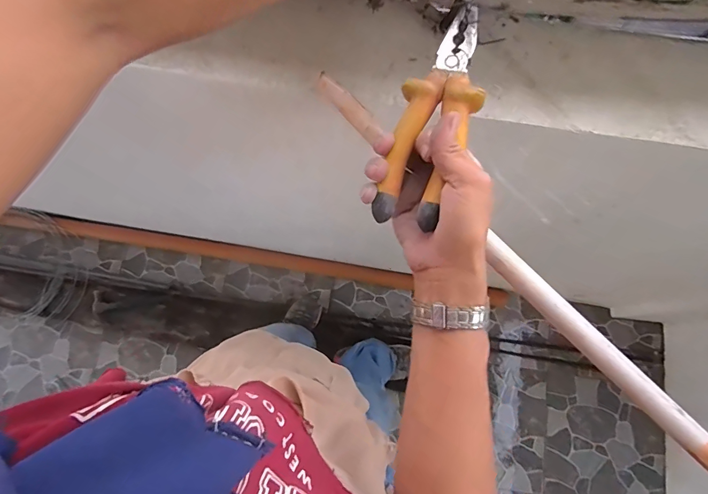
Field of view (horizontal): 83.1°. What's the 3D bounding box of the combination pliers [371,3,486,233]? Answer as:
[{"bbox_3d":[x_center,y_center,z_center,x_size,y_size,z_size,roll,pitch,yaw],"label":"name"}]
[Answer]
[{"bbox_3d":[0.068,-0.110,0.329,0.059,0.021,0.192,19,83,7],"label":"combination pliers"}]

